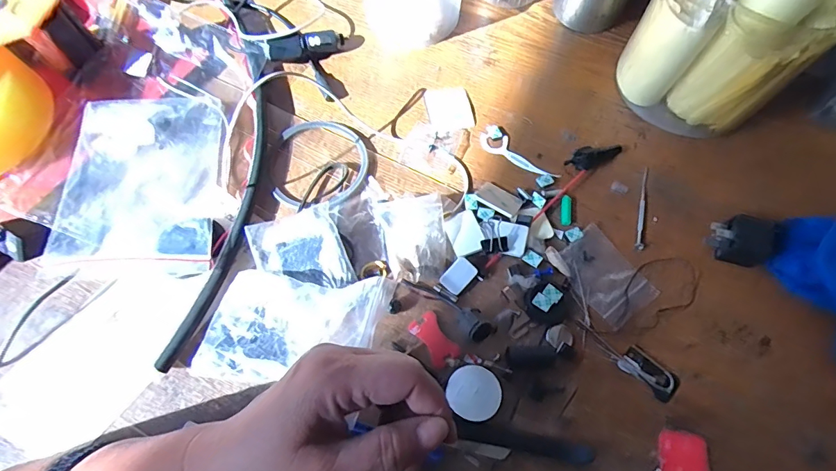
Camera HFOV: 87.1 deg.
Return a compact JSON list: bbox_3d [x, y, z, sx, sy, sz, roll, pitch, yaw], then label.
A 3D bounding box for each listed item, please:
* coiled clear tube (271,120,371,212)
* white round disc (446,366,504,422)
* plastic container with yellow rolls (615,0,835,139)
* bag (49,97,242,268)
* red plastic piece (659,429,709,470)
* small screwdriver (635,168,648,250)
[{"bbox_3d":[-0.079,-0.063,0.368,0.072,0.005,0.088,0,68,-1],"label":"coiled clear tube"},{"bbox_3d":[0.039,0.107,0.301,0.034,0.007,0.036,0,68,-1],"label":"white round disc"},{"bbox_3d":[0.255,-0.178,0.357,0.126,0.125,0.146,34,71,12],"label":"plastic container with yellow rolls"},{"bbox_3d":[-0.207,-0.046,0.342,0.108,0.028,0.141,3,65,-9],"label":"bag"},{"bbox_3d":[0.176,0.146,0.290,0.031,0.004,0.031,10,68,3],"label":"red plastic piece"},{"bbox_3d":[0.184,-0.023,0.358,0.007,0.004,0.076,16,70,6],"label":"small screwdriver"}]

